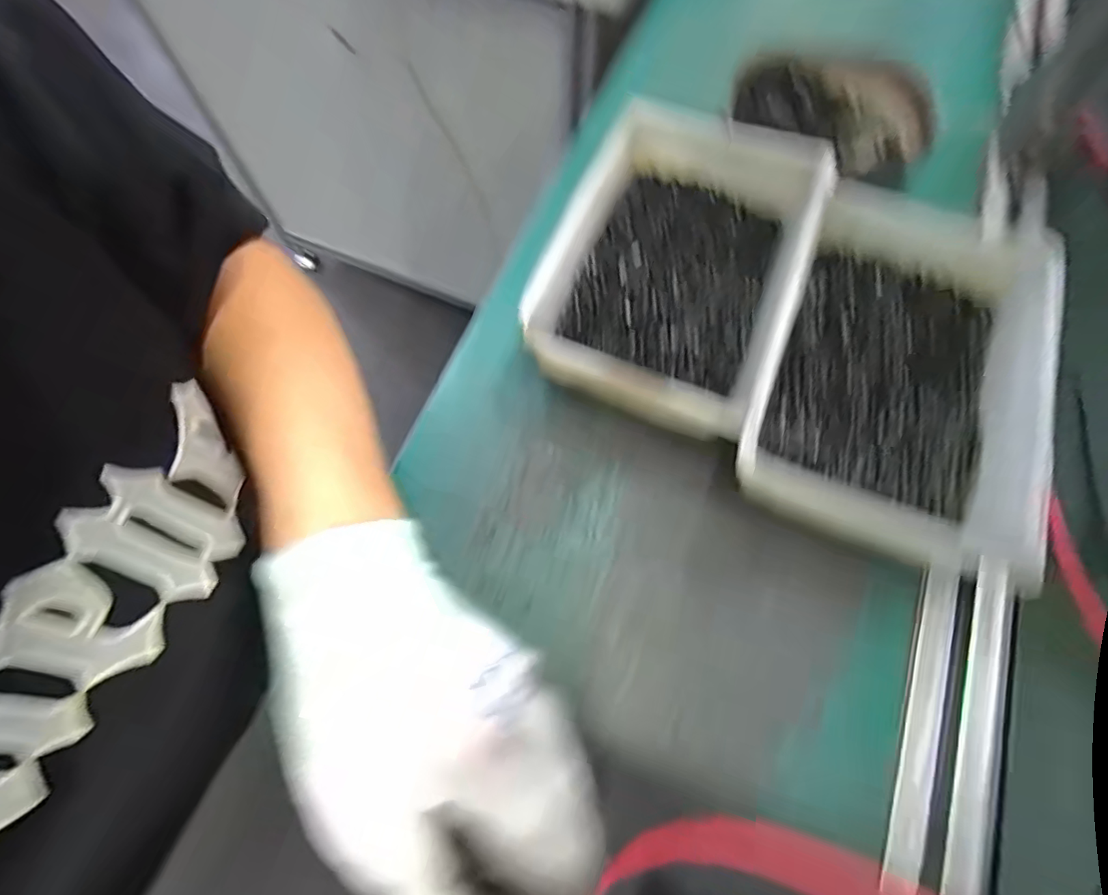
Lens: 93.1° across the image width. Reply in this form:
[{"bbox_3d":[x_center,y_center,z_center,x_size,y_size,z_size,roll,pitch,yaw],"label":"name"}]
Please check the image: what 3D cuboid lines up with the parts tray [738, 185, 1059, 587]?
[{"bbox_3d":[0.185,-0.051,0.297,0.128,0.066,0.201,21,69,9],"label":"parts tray"}]

